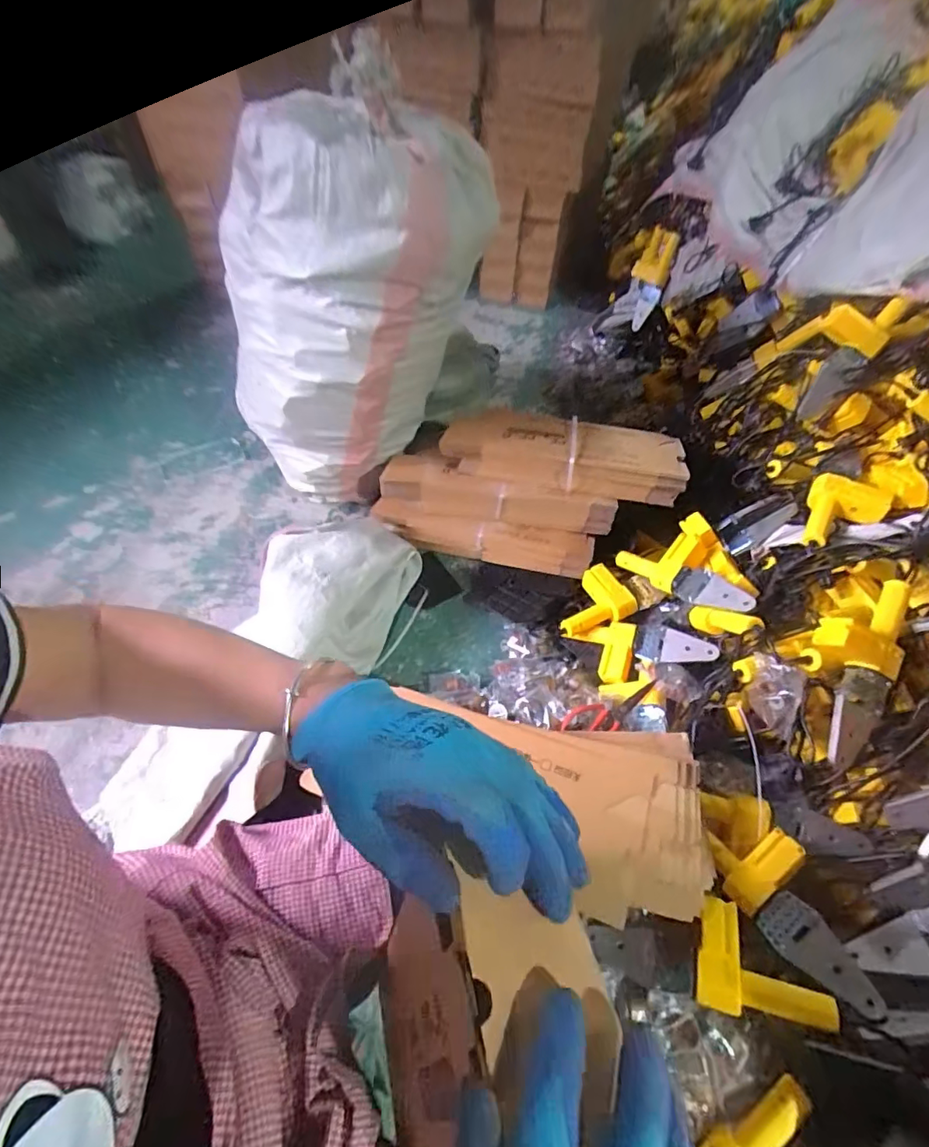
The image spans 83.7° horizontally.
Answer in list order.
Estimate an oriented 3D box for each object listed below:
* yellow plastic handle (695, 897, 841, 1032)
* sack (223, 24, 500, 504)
[{"bbox_3d":[0.358,0.472,0.632,0.142,0.026,0.113,2,43,19],"label":"yellow plastic handle"},{"bbox_3d":[-0.237,-0.470,1.023,0.473,0.645,0.299,25,54,14],"label":"sack"}]

